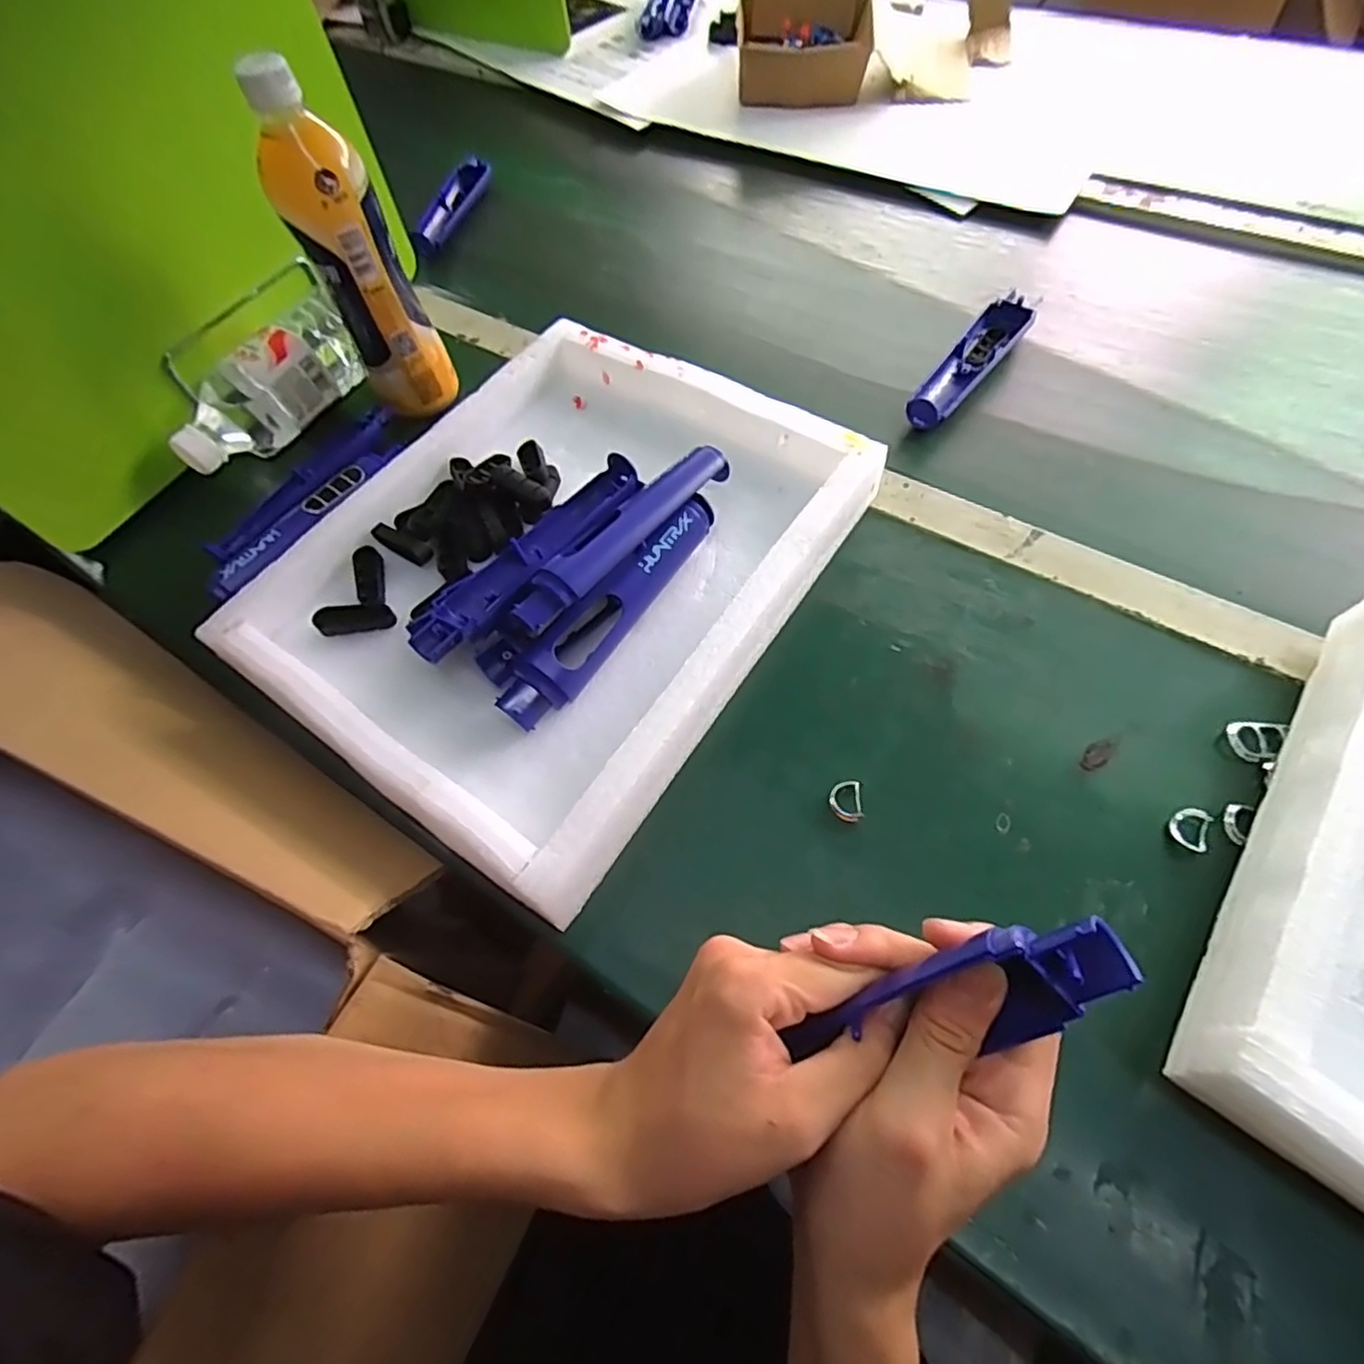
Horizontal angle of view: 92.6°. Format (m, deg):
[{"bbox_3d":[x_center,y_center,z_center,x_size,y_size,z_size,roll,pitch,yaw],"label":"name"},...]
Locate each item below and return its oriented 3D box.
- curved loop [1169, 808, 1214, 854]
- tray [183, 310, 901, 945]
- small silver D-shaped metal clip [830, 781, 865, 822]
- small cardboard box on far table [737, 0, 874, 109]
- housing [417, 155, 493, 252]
[{"bbox_3d":[0.261,0.074,0.335,0.017,0.004,0.022,26,65,17],"label":"curved loop"},{"bbox_3d":[-0.080,-0.088,0.419,0.295,0.057,0.356,30,66,19],"label":"tray"},{"bbox_3d":[0.090,0.065,0.356,0.017,0.004,0.022,-4,60,1],"label":"small silver D-shaped metal clip"},{"bbox_3d":[0.140,-0.737,0.753,0.152,0.062,0.173,5,62,7],"label":"small cardboard box on far table"},{"bbox_3d":[-0.241,-0.494,0.683,0.031,0.028,0.161,9,61,8],"label":"housing"}]

